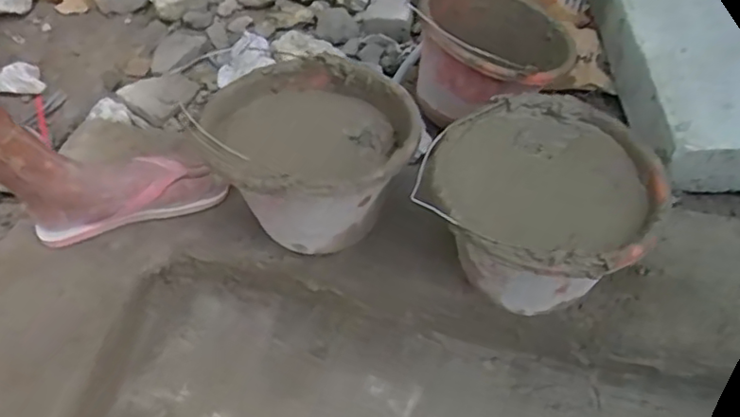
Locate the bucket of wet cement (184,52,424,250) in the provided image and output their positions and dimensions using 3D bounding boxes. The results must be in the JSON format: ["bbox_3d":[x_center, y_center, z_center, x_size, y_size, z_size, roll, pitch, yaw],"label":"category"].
[{"bbox_3d":[-0.070,-0.063,0.756,0.245,0.146,0.222,1,51,1],"label":"bucket of wet cement"}]

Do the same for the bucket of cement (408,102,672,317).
[{"bbox_3d":[0.185,-0.001,0.694,0.235,0.134,0.241,0,51,0],"label":"bucket of cement"}]

